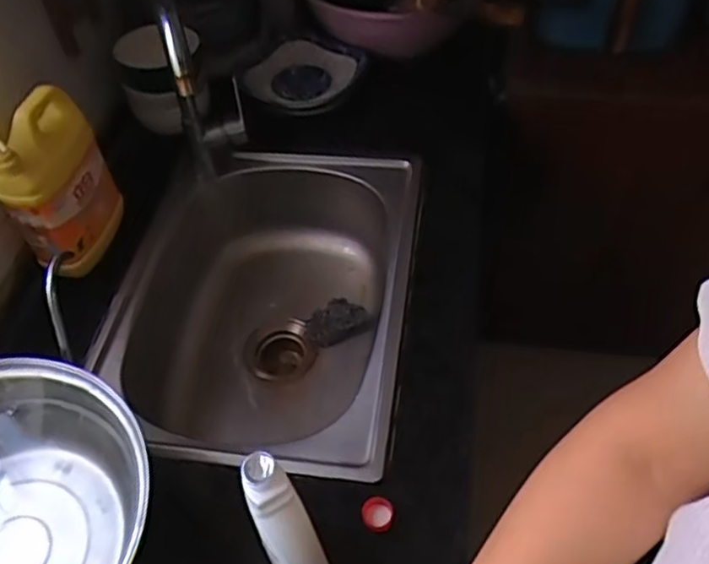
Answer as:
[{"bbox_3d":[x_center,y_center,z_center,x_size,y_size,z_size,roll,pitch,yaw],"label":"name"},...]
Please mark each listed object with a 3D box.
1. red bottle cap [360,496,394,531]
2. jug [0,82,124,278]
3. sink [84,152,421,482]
[{"bbox_3d":[0.023,0.234,0.668,0.032,0.010,0.035,-1,52,1],"label":"red bottle cap"},{"bbox_3d":[-0.367,-0.124,0.819,0.075,0.215,0.137,3,52,5],"label":"jug"},{"bbox_3d":[-0.116,0.059,0.927,0.368,0.212,0.474,6,52,7],"label":"sink"}]

